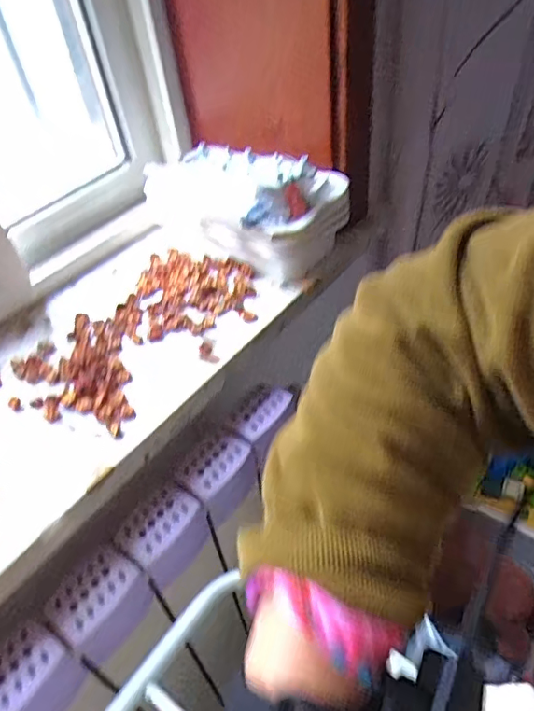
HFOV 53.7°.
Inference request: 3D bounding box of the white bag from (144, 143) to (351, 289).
[{"bbox_3d":[-0.032,-0.189,0.663,0.240,0.118,0.126,26,52,29],"label":"white bag"}]

